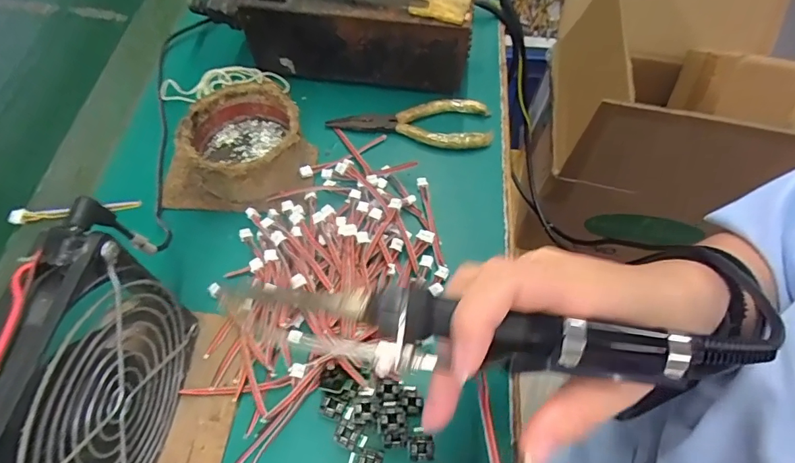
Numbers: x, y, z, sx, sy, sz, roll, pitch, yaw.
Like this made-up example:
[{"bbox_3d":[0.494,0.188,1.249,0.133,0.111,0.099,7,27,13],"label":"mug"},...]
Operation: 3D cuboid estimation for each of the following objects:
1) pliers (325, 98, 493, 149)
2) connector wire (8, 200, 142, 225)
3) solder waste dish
[{"bbox_3d":[0.011,-0.090,0.378,0.129,0.011,0.046,3,61,-2],"label":"pliers"},{"bbox_3d":[-0.231,-0.016,0.331,0.084,0.008,0.010,-10,61,-6],"label":"connector wire"},{"bbox_3d":[-0.112,-0.067,0.342,0.081,0.041,0.080,1,61,-3],"label":"solder waste dish"}]

